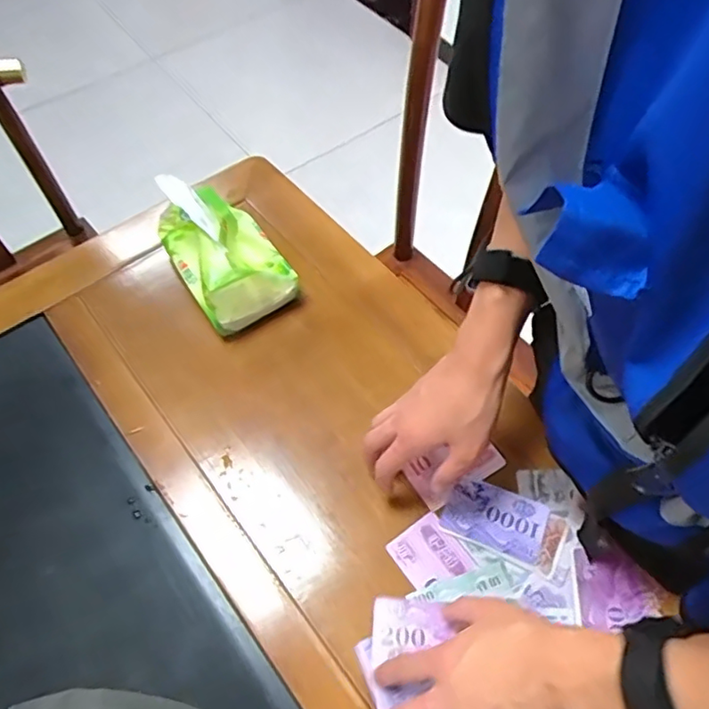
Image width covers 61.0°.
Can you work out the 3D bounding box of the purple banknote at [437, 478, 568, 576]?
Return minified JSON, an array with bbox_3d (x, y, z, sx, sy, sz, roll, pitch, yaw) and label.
[{"bbox_3d":[0.131,0.147,0.527,0.101,0.004,0.051,23,61,14],"label":"purple banknote"}]

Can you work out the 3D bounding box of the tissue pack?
[{"bbox_3d":[-0.138,-0.114,0.642,0.100,0.111,0.152,-30,63,-16],"label":"tissue pack"}]

